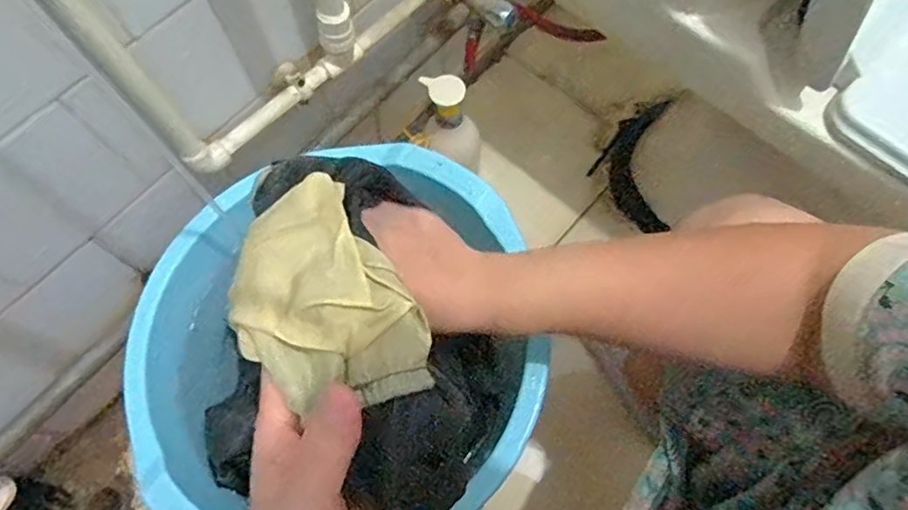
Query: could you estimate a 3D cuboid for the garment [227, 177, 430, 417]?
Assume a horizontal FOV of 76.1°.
[{"bbox_3d":[-0.062,0.018,0.260,0.070,0.025,0.116,-31,71,-11],"label":"garment"}]

